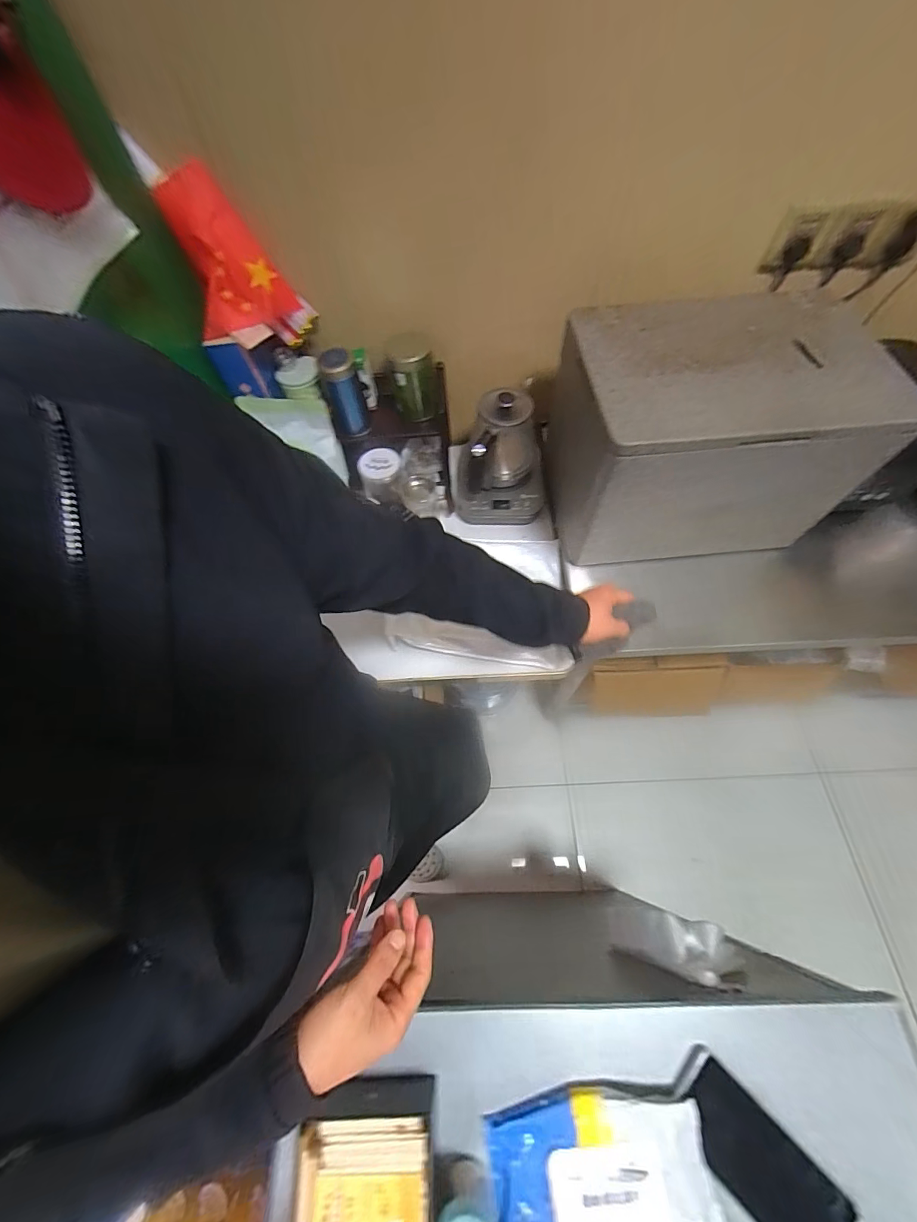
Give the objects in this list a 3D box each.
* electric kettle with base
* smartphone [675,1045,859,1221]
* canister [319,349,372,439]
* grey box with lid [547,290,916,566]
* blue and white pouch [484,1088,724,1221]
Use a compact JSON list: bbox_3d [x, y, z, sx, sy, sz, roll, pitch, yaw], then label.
[{"bbox_3d":[0.092,-0.334,0.899,0.177,0.212,0.215,5,64,5],"label":"electric kettle with base"},{"bbox_3d":[0.280,0.511,0.394,0.159,0.009,0.071,41,72,20],"label":"smartphone"},{"bbox_3d":[-0.219,-0.419,0.823,0.065,0.146,0.079,-13,64,-4],"label":"canister"},{"bbox_3d":[0.403,-0.299,0.746,0.407,0.292,0.299,-2,64,2],"label":"grey box with lid"},{"bbox_3d":[0.129,0.517,0.387,0.197,0.035,0.107,-6,64,0],"label":"blue and white pouch"}]

